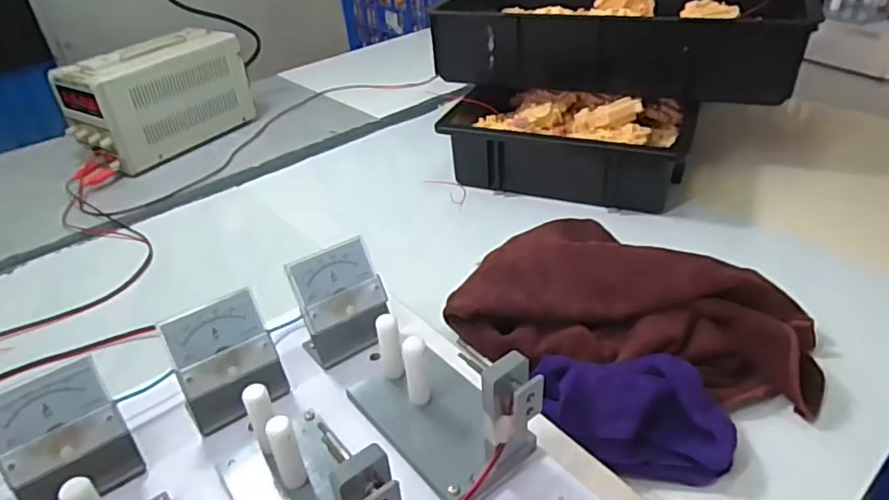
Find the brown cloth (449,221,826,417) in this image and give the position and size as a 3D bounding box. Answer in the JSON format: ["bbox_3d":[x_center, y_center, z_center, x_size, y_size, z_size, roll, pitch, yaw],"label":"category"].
[{"bbox_3d":[0.166,0.042,0.533,0.306,0.065,0.169,5,35,14],"label":"brown cloth"}]

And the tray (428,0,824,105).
[{"bbox_3d":[0.245,-0.318,0.859,0.458,0.109,0.323,8,36,18],"label":"tray"}]

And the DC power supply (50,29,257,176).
[{"bbox_3d":[-0.426,-0.234,0.908,0.099,0.145,0.252,16,39,28],"label":"DC power supply"}]

